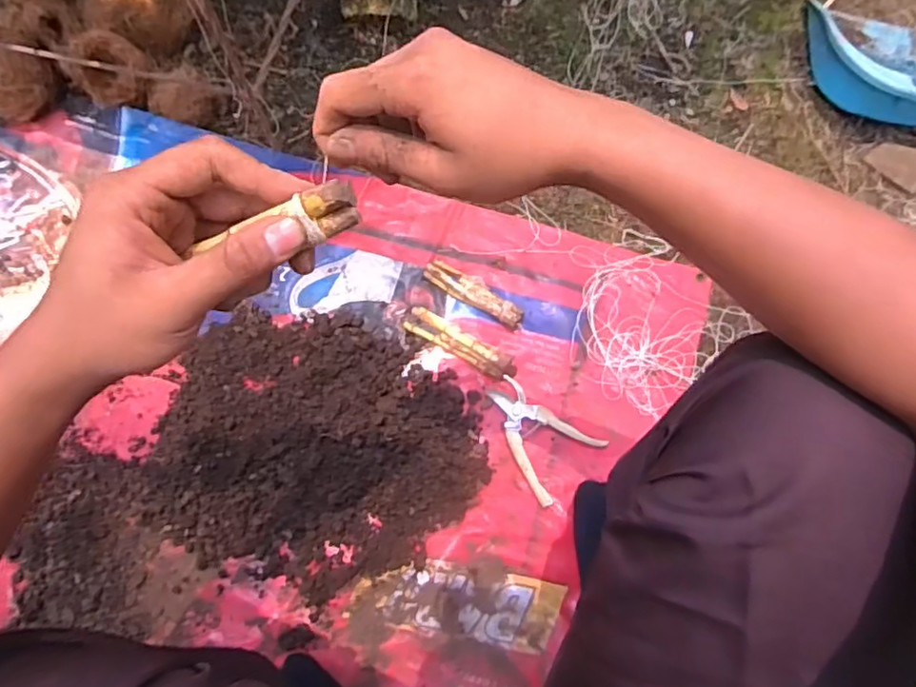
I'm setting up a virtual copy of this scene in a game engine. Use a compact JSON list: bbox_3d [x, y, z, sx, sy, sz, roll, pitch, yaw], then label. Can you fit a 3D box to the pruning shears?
[{"bbox_3d":[0.090,0.113,0.745,0.143,0.012,0.104,41,74,13],"label":"pruning shears"}]

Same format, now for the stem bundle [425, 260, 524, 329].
[{"bbox_3d":[0.021,-0.064,0.801,0.141,0.030,0.029,32,73,10],"label":"stem bundle"}]

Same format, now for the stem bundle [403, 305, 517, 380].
[{"bbox_3d":[0.003,-0.001,0.771,0.153,0.043,0.032,31,72,9],"label":"stem bundle"}]

